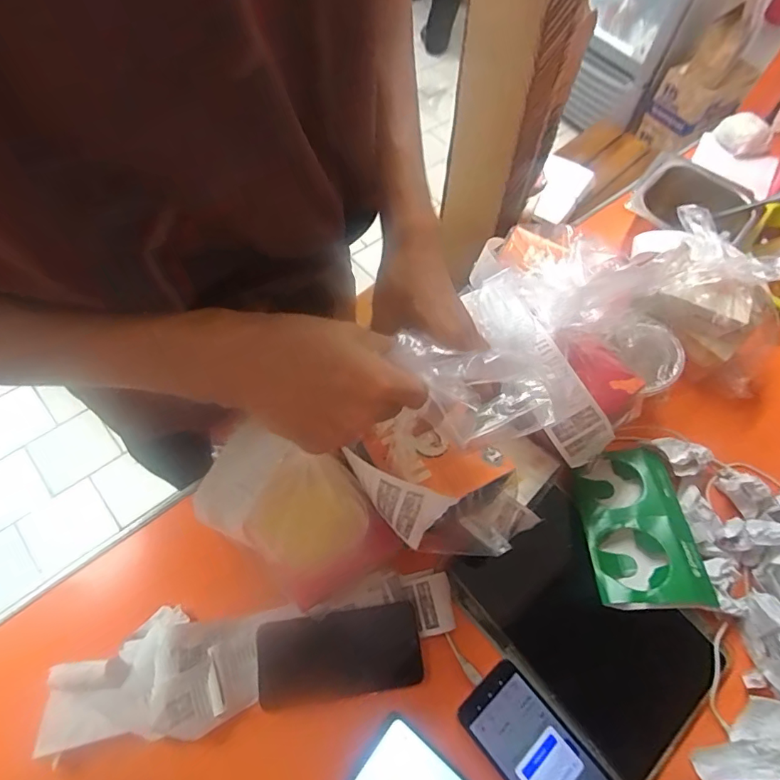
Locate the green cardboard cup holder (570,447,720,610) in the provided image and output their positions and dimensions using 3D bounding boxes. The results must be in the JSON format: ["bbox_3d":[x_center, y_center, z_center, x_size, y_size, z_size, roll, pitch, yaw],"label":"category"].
[{"bbox_3d":[0.267,0.146,0.518,0.108,0.024,0.175,-8,48,11],"label":"green cardboard cup holder"}]

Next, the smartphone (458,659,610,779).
[{"bbox_3d":[0.142,0.345,0.433,0.074,0.007,0.163,-35,69,-21],"label":"smartphone"}]

